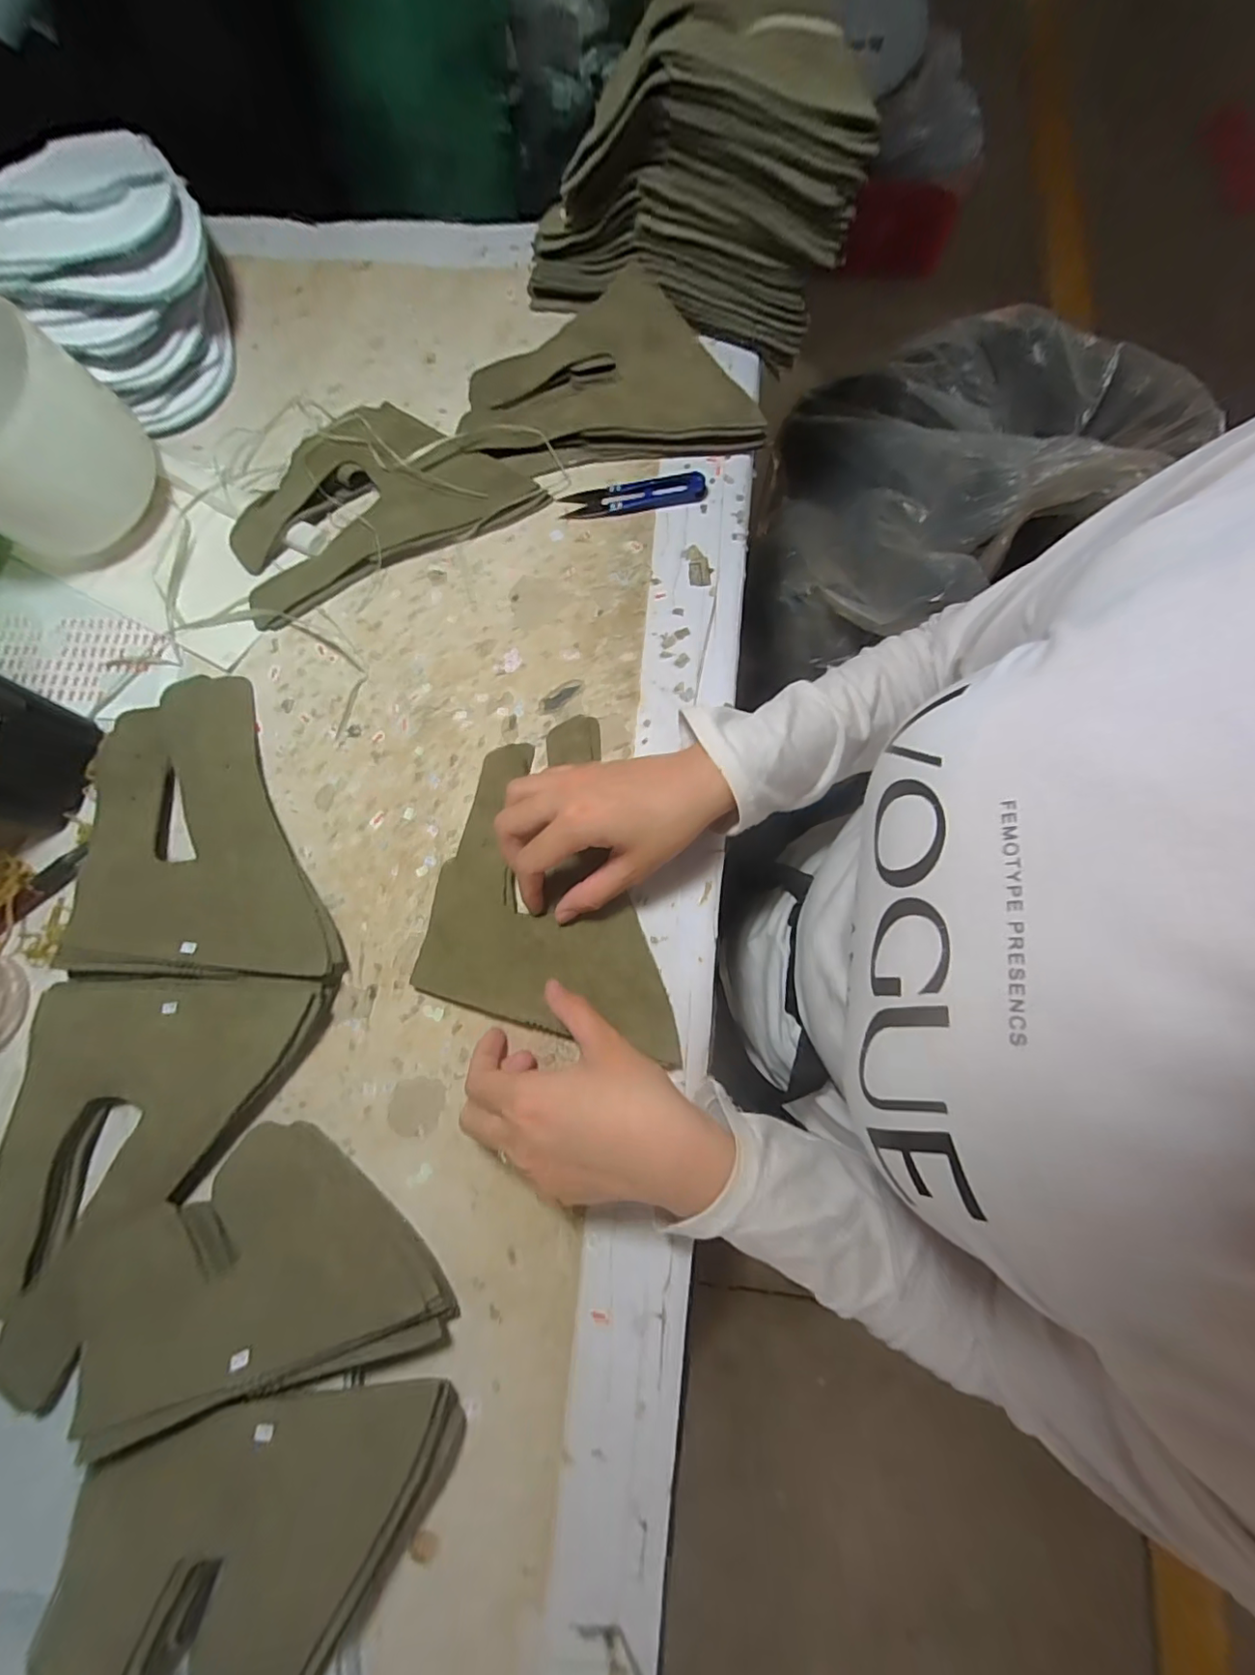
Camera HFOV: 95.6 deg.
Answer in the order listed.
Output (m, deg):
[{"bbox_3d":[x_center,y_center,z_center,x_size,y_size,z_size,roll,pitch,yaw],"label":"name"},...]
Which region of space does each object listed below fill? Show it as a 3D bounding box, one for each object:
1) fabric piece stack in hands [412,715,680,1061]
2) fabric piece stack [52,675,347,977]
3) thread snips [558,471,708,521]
[{"bbox_3d":[-0.035,0.019,0.347,0.150,0.011,0.189,9,77,4],"label":"fabric piece stack in hands"},{"bbox_3d":[-0.252,-0.011,0.352,0.150,0.022,0.193,-5,77,1],"label":"fabric piece stack"},{"bbox_3d":[0.004,-0.244,0.402,0.101,0.013,0.024,-5,77,1],"label":"thread snips"}]

